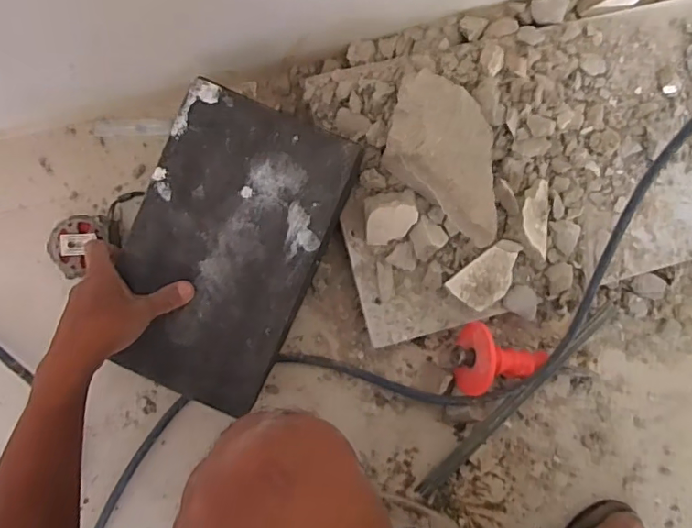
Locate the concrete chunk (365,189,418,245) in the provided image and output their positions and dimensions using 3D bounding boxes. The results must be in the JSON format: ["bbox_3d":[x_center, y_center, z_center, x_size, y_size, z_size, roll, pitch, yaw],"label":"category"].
[{"bbox_3d":[0.047,-0.049,0.536,0.051,0.032,0.052,-4,88,-5],"label":"concrete chunk"}]

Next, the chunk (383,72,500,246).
[{"bbox_3d":[0.108,-0.108,0.519,0.104,0.061,0.169,-43,91,-5],"label":"chunk"}]

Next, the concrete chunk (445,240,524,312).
[{"bbox_3d":[0.153,0.013,0.554,0.084,0.030,0.047,-39,91,-5],"label":"concrete chunk"}]

